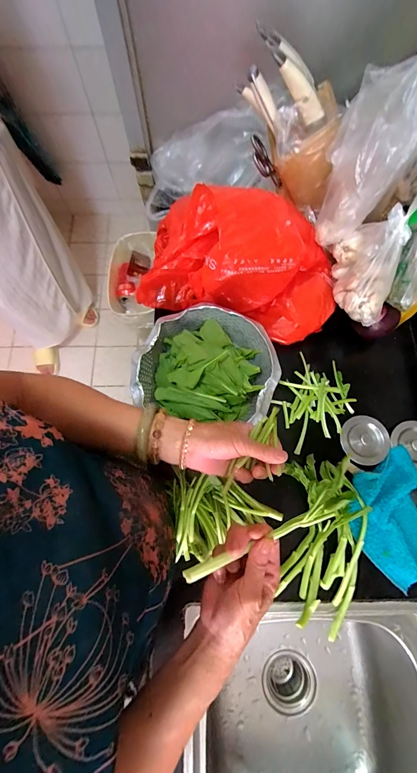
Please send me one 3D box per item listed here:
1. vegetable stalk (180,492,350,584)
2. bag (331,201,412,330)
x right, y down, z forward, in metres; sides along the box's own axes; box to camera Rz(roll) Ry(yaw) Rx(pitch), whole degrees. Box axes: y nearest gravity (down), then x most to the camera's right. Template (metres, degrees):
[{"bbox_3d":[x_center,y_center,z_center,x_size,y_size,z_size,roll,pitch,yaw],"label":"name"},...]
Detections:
[{"bbox_3d":[0.058,0.157,0.321,0.193,0.043,0.024,-28,75,5],"label":"vegetable stalk"},{"bbox_3d":[0.250,-0.180,0.467,0.060,0.124,0.131,-9,73,-2],"label":"bag"}]

